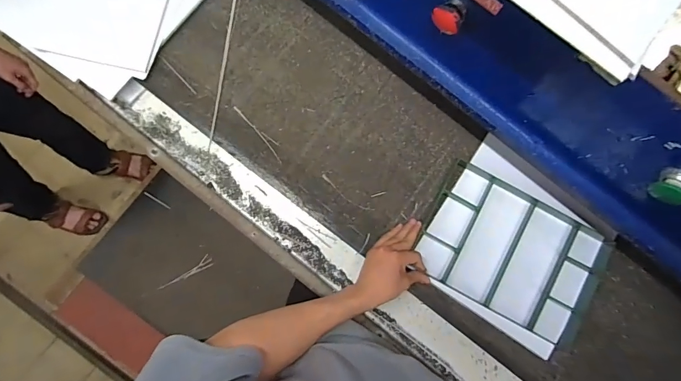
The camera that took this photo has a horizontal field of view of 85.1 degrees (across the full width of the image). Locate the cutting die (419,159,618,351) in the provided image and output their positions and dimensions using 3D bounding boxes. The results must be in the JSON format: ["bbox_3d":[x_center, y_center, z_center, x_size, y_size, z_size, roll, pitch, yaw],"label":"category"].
[{"bbox_3d":[0.297,0.109,0.633,0.305,0.043,0.205,29,80,1],"label":"cutting die"}]

